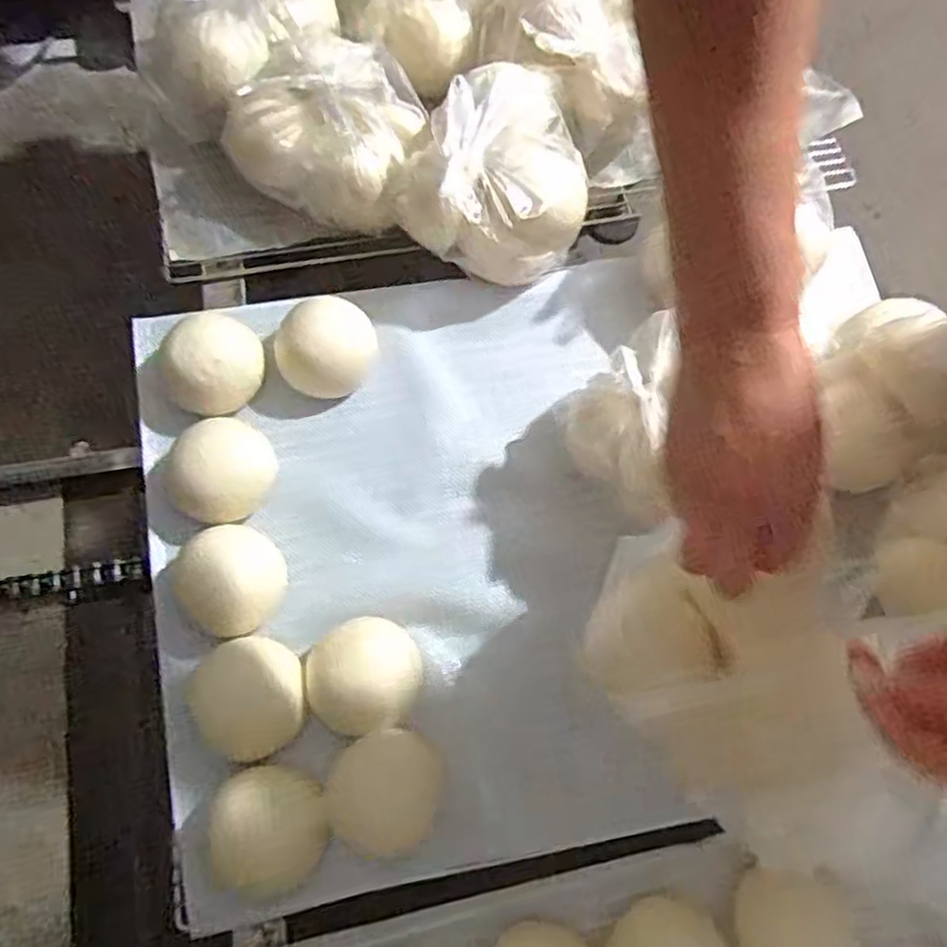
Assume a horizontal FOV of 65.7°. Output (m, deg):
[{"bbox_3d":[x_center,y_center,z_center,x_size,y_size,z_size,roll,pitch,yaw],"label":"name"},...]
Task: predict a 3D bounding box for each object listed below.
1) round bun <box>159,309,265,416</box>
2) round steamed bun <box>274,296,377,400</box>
[{"bbox_3d":[-0.227,-0.097,0.637,0.086,0.063,0.082,1,72,-2],"label":"round bun"},{"bbox_3d":[-0.129,-0.112,0.652,0.080,0.051,0.083,1,72,-2],"label":"round steamed bun"}]

